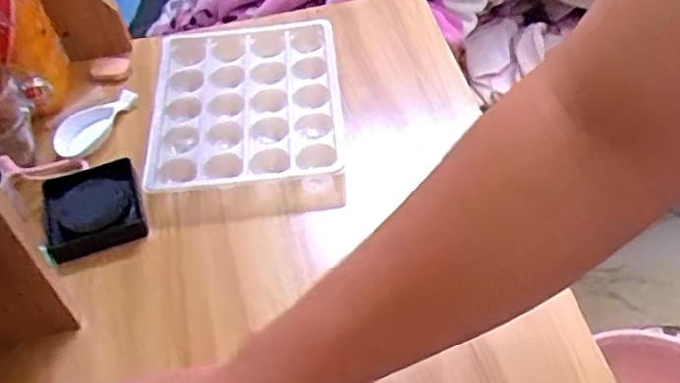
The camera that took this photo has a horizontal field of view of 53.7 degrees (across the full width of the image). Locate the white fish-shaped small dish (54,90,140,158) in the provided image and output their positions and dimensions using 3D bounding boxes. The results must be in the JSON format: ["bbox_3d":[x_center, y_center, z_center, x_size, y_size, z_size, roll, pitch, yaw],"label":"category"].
[{"bbox_3d":[-0.236,-0.066,0.637,0.035,0.018,0.089,24,57,22],"label":"white fish-shaped small dish"}]

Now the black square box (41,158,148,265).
[{"bbox_3d":[-0.209,0.017,0.568,0.077,0.031,0.073,-17,52,-9],"label":"black square box"}]

